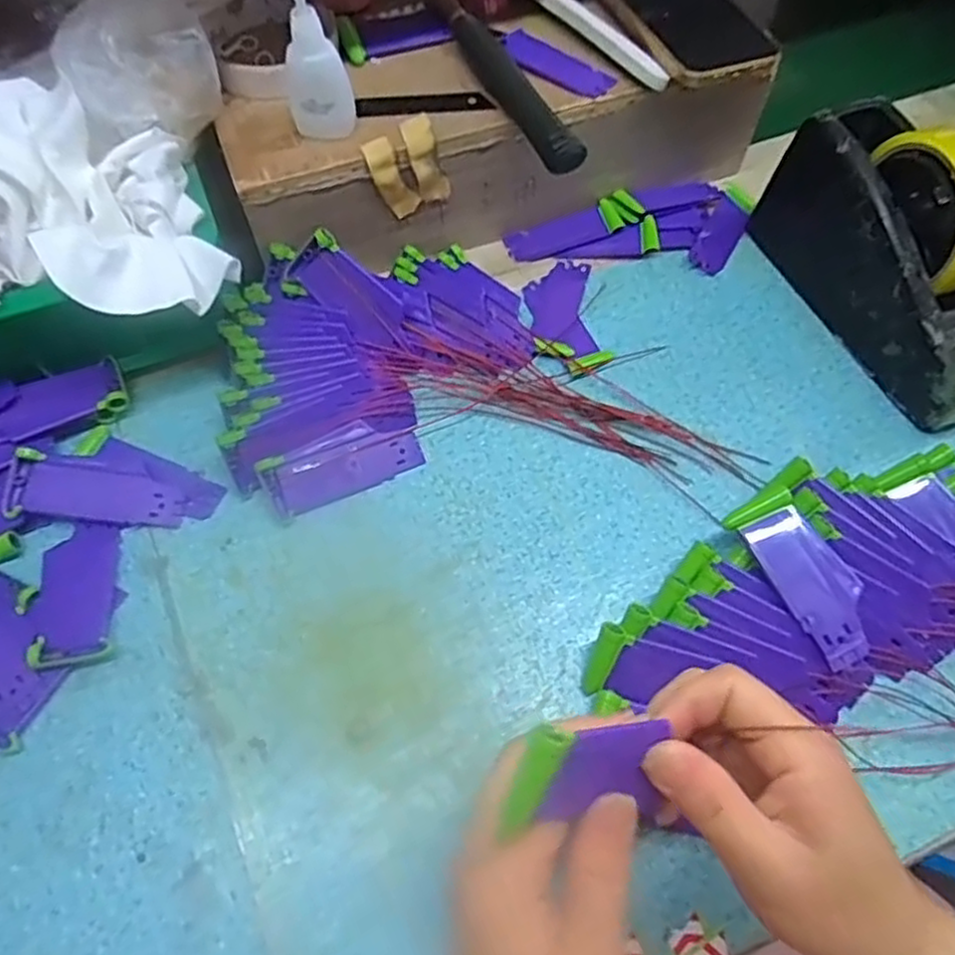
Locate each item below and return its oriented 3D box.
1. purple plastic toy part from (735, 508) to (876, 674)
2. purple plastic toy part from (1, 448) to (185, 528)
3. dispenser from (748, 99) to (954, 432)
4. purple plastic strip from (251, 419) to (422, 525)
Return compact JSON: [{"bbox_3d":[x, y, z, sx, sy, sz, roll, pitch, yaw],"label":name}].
[{"bbox_3d":[0.169,0.052,0.355,0.037,0.004,0.080,-26,71,-5],"label":"purple plastic toy part"},{"bbox_3d":[-0.207,0.008,0.388,0.088,0.012,0.034,10,63,-9],"label":"purple plastic toy part"},{"bbox_3d":[0.255,-0.133,0.419,0.056,0.115,0.188,-23,65,-11],"label":"dispenser"},{"bbox_3d":[-0.076,-0.008,0.403,0.087,0.004,0.037,-24,92,-12],"label":"purple plastic strip"}]

